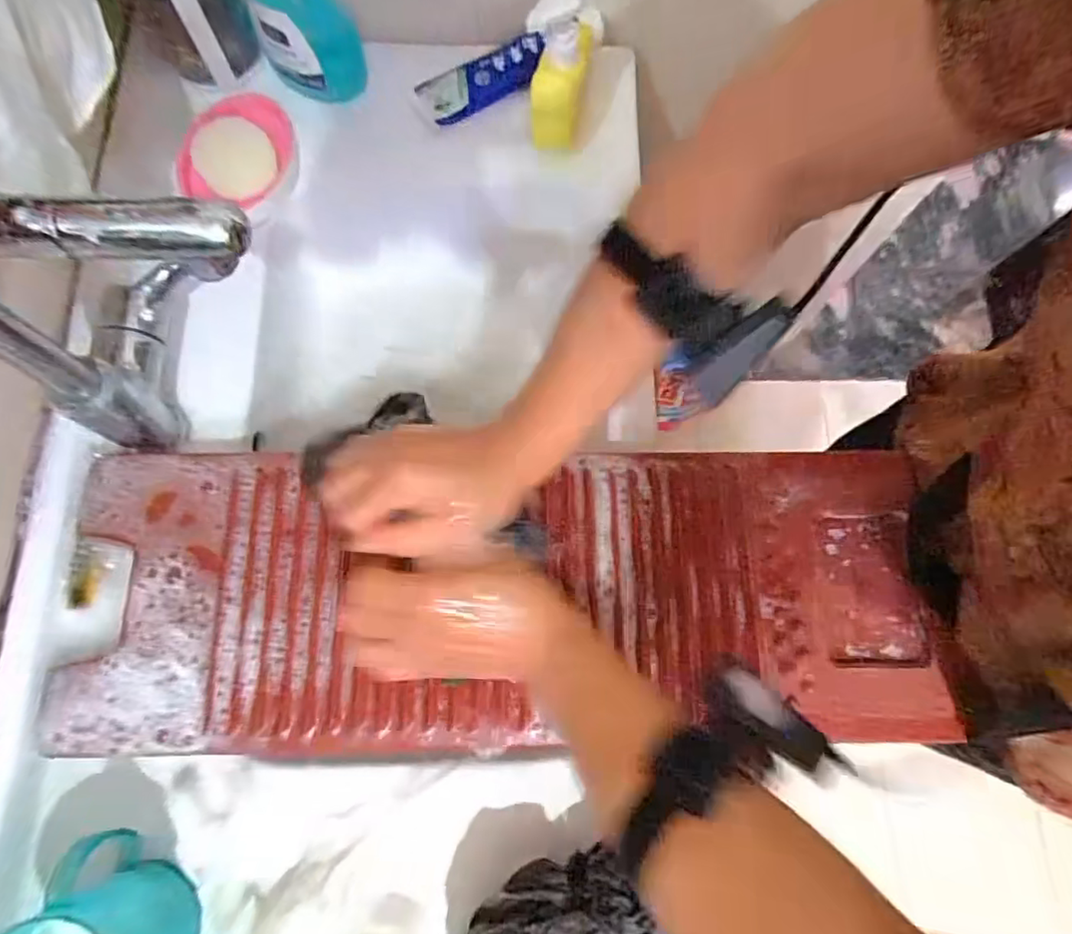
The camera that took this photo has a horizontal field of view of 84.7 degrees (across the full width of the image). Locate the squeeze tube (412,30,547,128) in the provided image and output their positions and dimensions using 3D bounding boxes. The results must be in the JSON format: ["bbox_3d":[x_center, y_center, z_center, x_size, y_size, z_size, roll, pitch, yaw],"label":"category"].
[{"bbox_3d":[-0.048,-0.361,0.550,0.121,0.026,0.045,-23,74,7],"label":"squeeze tube"}]

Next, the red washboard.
[{"bbox_3d":[-0.017,0.085,0.410,0.586,0.020,0.204,-3,72,-3],"label":"red washboard"}]

